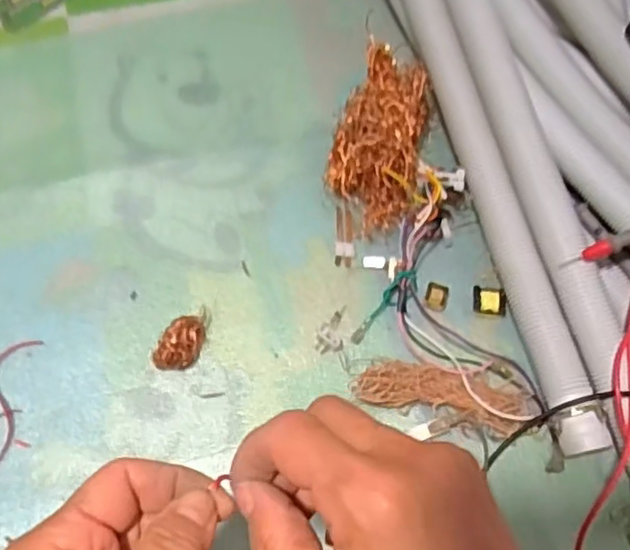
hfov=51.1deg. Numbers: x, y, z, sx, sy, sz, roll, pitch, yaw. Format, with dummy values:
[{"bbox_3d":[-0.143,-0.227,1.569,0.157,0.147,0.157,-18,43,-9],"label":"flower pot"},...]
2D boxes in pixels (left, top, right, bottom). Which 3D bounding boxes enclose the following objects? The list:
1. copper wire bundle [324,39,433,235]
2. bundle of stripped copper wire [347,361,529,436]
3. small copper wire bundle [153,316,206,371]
[{"bbox_3d":[0.051,-0.105,0.519,0.074,0.065,0.132,9,65,3],"label":"copper wire bundle"},{"bbox_3d":[0.089,0.079,0.456,0.120,0.027,0.041,12,65,4],"label":"bundle of stripped copper wire"},{"bbox_3d":[-0.096,0.049,0.472,0.025,0.019,0.042,16,66,6],"label":"small copper wire bundle"}]

